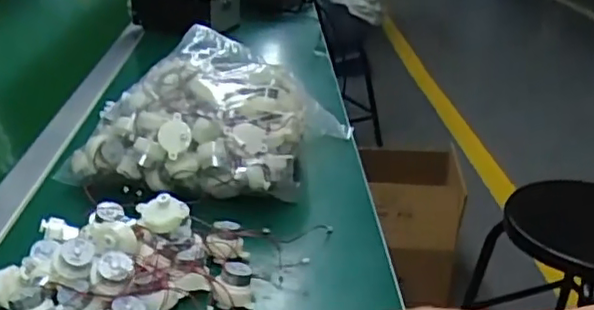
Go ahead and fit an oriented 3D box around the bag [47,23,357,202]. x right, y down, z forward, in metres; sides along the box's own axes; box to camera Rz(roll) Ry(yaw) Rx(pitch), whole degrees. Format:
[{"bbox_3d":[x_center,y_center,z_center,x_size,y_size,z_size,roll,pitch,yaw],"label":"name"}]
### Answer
[{"bbox_3d":[-0.087,-0.044,0.694,0.220,0.125,0.265,11,28,18],"label":"bag"}]

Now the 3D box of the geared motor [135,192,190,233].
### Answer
[{"bbox_3d":[-0.111,0.048,0.516,0.037,0.017,0.032,-19,67,-9],"label":"geared motor"}]

